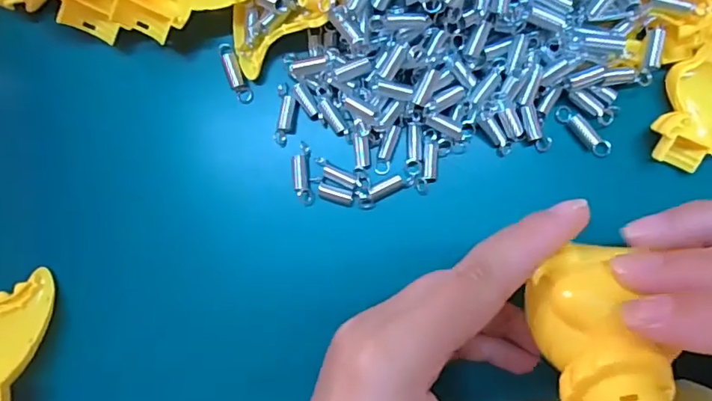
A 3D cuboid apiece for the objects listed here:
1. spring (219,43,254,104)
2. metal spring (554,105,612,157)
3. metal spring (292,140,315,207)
[{"bbox_3d":[-0.056,-0.059,0.235,0.007,0.006,0.031,-23,87,3],"label":"spring"},{"bbox_3d":[0.099,-0.030,0.222,0.006,0.008,0.028,-43,86,2],"label":"metal spring"},{"bbox_3d":[-0.024,-0.012,0.232,0.008,0.008,0.029,-6,89,4],"label":"metal spring"}]

